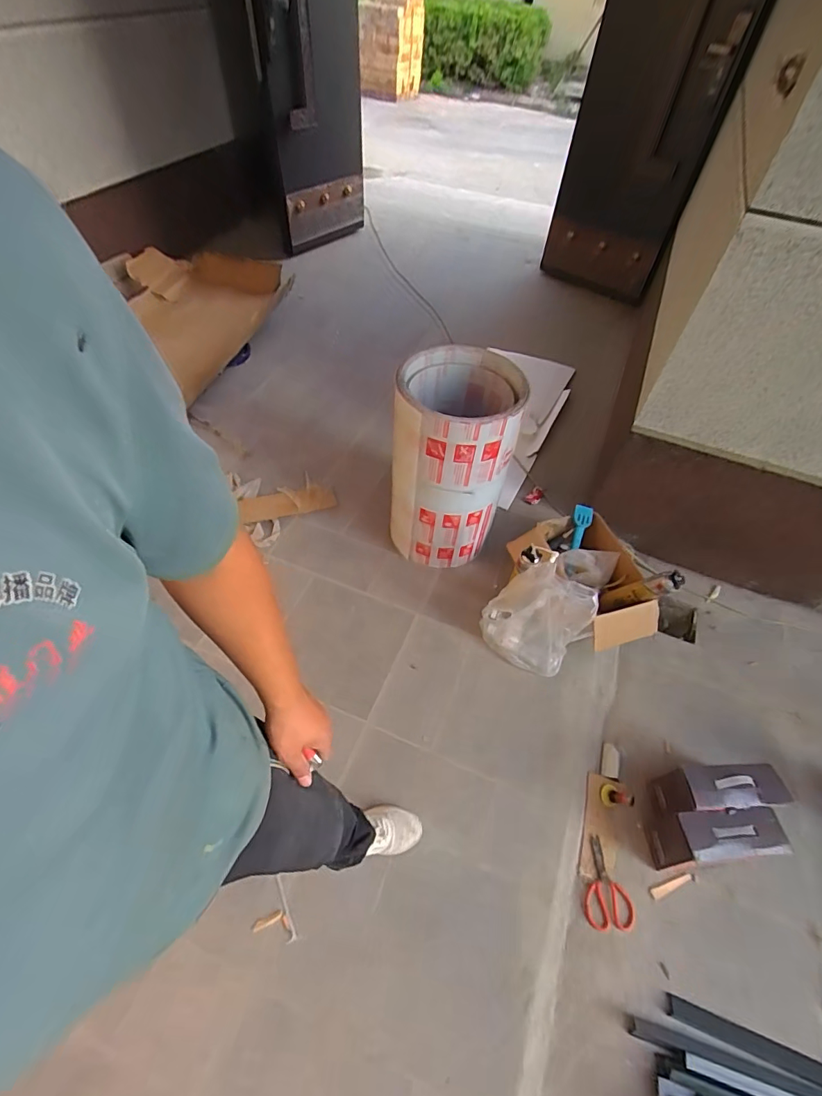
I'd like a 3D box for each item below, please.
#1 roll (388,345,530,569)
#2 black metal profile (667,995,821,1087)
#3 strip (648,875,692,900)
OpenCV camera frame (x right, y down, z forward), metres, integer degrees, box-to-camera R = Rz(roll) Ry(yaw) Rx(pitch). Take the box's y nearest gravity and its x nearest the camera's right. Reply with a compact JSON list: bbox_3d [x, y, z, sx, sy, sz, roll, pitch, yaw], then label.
[{"bbox_3d":[0.130,-0.270,1.592,0.366,0.642,0.356,2,53,-2],"label":"roll"},{"bbox_3d":[0.871,1.134,1.017,0.589,0.041,0.048,17,50,11],"label":"black metal profile"},{"bbox_3d":[0.668,0.870,1.204,0.124,0.008,0.024,-11,55,-12],"label":"strip"}]

